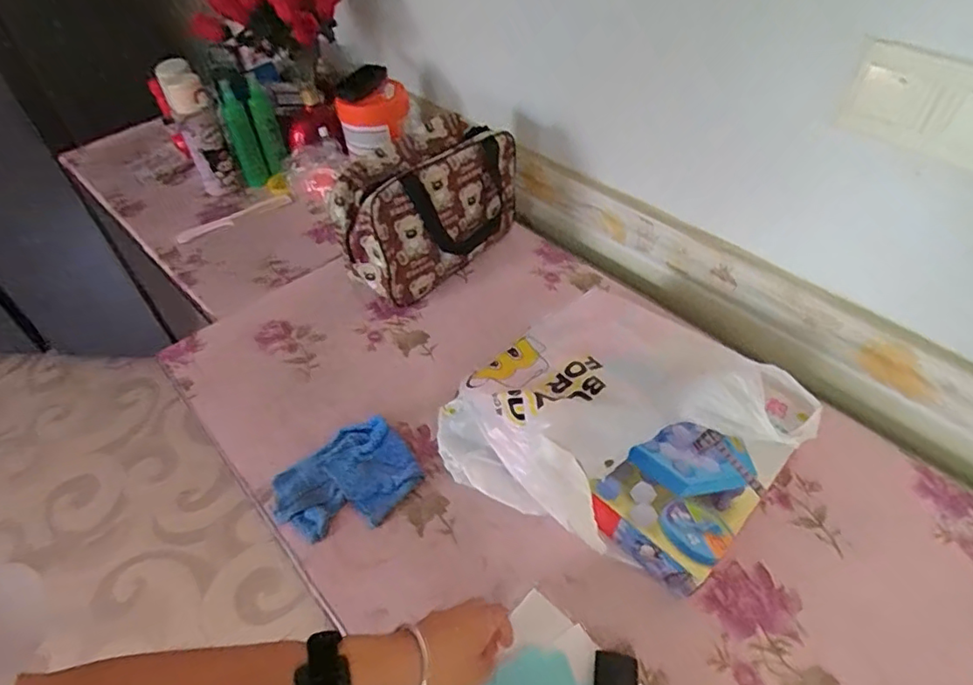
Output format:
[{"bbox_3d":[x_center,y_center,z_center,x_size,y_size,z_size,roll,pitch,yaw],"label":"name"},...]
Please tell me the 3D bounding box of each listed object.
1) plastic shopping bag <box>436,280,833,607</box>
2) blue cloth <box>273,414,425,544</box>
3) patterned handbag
[{"bbox_3d":[0.146,0.082,0.655,0.360,0.126,0.290,27,55,24],"label":"plastic shopping bag"},{"bbox_3d":[-0.163,0.162,0.679,0.156,0.016,0.122,-33,55,-24],"label":"blue cloth"},{"bbox_3d":[-0.088,-0.197,0.888,0.132,0.203,0.276,30,56,26],"label":"patterned handbag"}]

